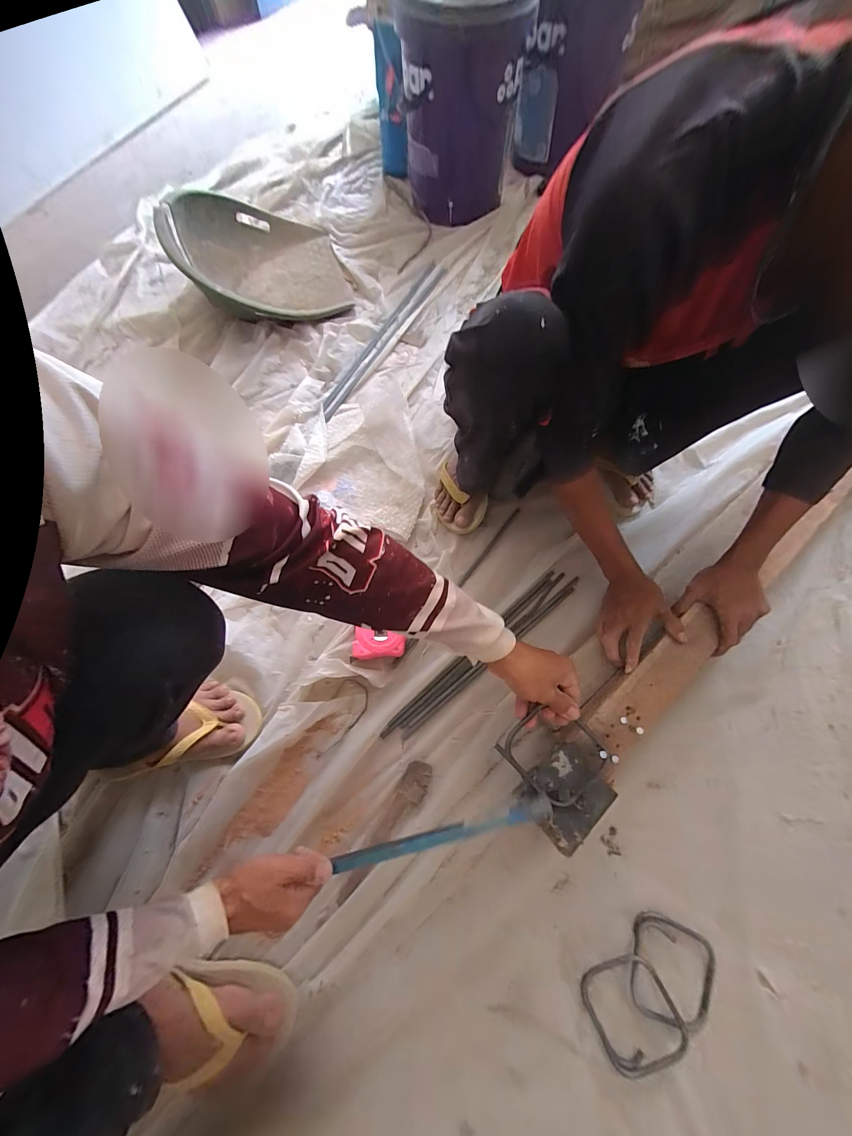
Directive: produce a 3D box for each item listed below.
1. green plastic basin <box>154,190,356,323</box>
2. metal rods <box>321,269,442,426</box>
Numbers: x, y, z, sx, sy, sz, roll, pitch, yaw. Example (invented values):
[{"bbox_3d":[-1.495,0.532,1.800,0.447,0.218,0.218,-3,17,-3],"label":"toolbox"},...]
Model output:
[{"bbox_3d":[-0.414,-0.806,0.903,0.360,0.180,0.445,-20,68,-5],"label":"green plastic basin"},{"bbox_3d":[-0.099,-0.577,0.887,0.052,0.018,0.563,26,72,13],"label":"metal rods"}]

